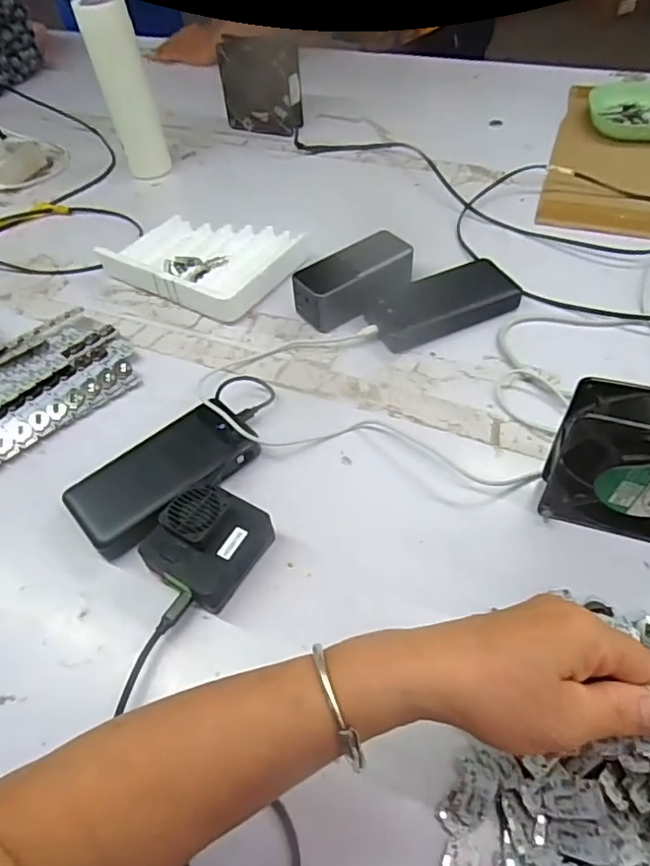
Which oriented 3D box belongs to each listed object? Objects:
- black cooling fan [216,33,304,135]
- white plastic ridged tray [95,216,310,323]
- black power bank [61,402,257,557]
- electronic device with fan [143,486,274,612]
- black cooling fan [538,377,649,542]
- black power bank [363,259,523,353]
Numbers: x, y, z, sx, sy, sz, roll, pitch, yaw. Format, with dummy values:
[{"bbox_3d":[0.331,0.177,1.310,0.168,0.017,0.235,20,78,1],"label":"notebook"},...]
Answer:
[{"bbox_3d":[-0.099,-0.538,0.883,0.134,0.128,0.033,24,58,22],"label":"black cooling fan"},{"bbox_3d":[-0.141,-0.211,0.678,0.214,0.036,0.159,29,58,25],"label":"white plastic ridged tray"},{"bbox_3d":[-0.135,0.034,0.484,0.155,0.028,0.082,-35,56,-22],"label":"black power bank"},{"bbox_3d":[-0.087,0.082,0.426,0.072,0.045,0.075,26,57,24],"label":"electronic device with fan"},{"bbox_3d":[0.225,0.027,0.399,0.121,0.114,0.048,14,53,15],"label":"black cooling fan"},{"bbox_3d":[0.123,-0.138,0.603,0.154,0.022,0.082,-20,52,-12],"label":"black power bank"}]

